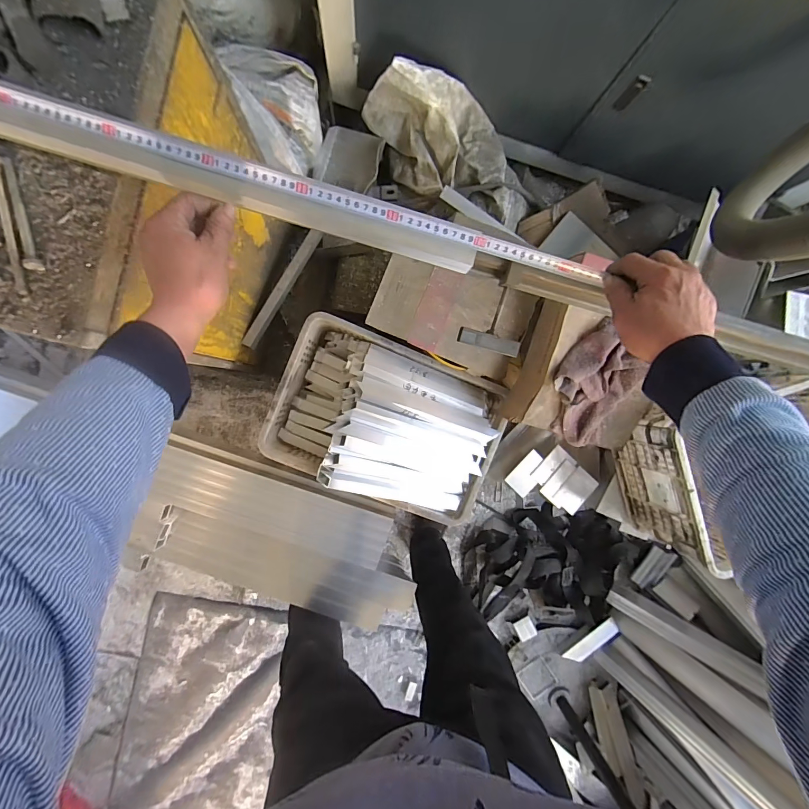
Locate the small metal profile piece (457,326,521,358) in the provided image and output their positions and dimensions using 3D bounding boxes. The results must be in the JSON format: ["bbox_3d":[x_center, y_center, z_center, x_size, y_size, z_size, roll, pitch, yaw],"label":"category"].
[{"bbox_3d":[0.104,-0.076,0.461,0.079,0.011,0.019,13,91,-5],"label":"small metal profile piece"}]

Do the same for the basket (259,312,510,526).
[{"bbox_3d":[-0.041,0.040,0.910,0.512,0.184,0.352,22,91,-5],"label":"basket"}]

